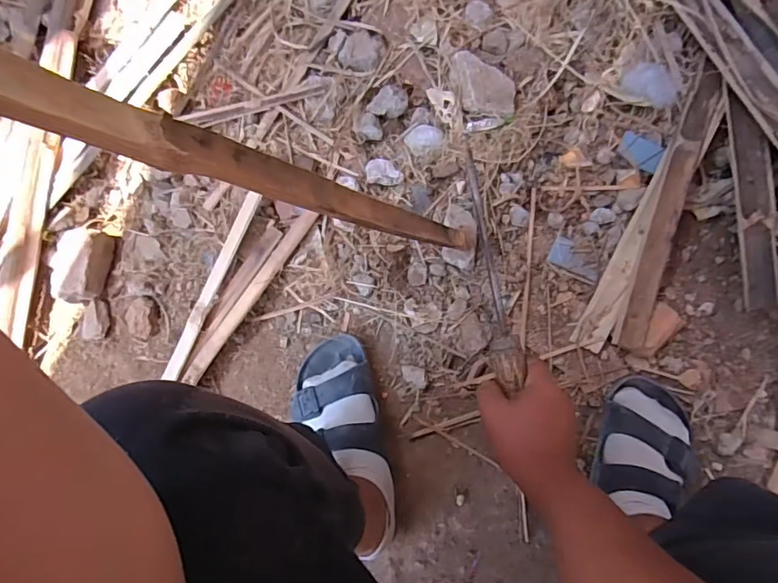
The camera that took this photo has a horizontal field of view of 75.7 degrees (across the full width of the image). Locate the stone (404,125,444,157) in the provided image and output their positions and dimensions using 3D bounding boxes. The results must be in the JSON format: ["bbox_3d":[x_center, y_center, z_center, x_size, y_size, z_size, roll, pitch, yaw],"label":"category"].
[{"bbox_3d":[0.047,-0.205,0.677,0.053,0.020,0.041,4,84,7],"label":"stone"}]

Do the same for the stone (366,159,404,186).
[{"bbox_3d":[-0.006,-0.164,0.687,0.050,0.020,0.038,3,84,7],"label":"stone"}]

